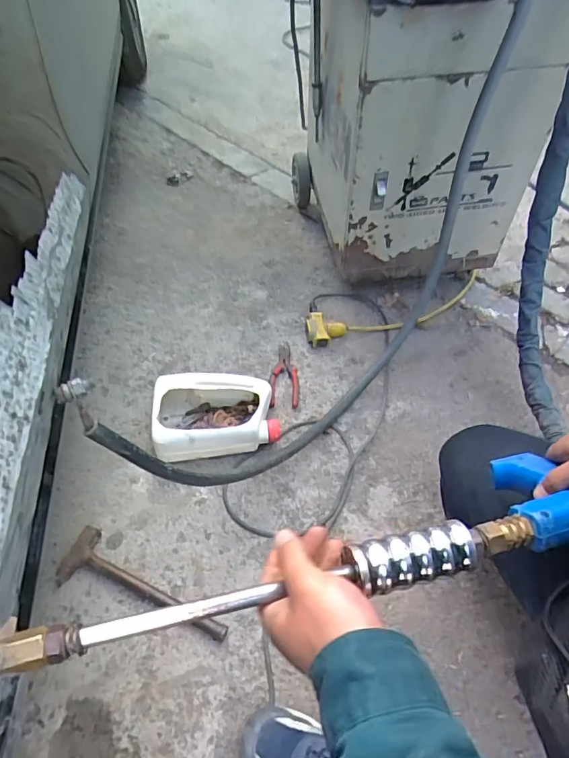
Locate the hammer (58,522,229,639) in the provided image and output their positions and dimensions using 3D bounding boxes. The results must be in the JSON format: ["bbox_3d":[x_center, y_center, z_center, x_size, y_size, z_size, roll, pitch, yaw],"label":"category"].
[{"bbox_3d":[-0.222,0.338,0.754,0.284,0.028,0.090,22,55,16],"label":"hammer"}]

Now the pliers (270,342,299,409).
[{"bbox_3d":[0.001,-0.016,1.033,0.058,0.021,0.175,0,52,0],"label":"pliers"}]

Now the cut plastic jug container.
[{"bbox_3d":[-0.133,0.065,0.927,0.225,0.092,0.163,-6,53,-5],"label":"cut plastic jug container"}]

